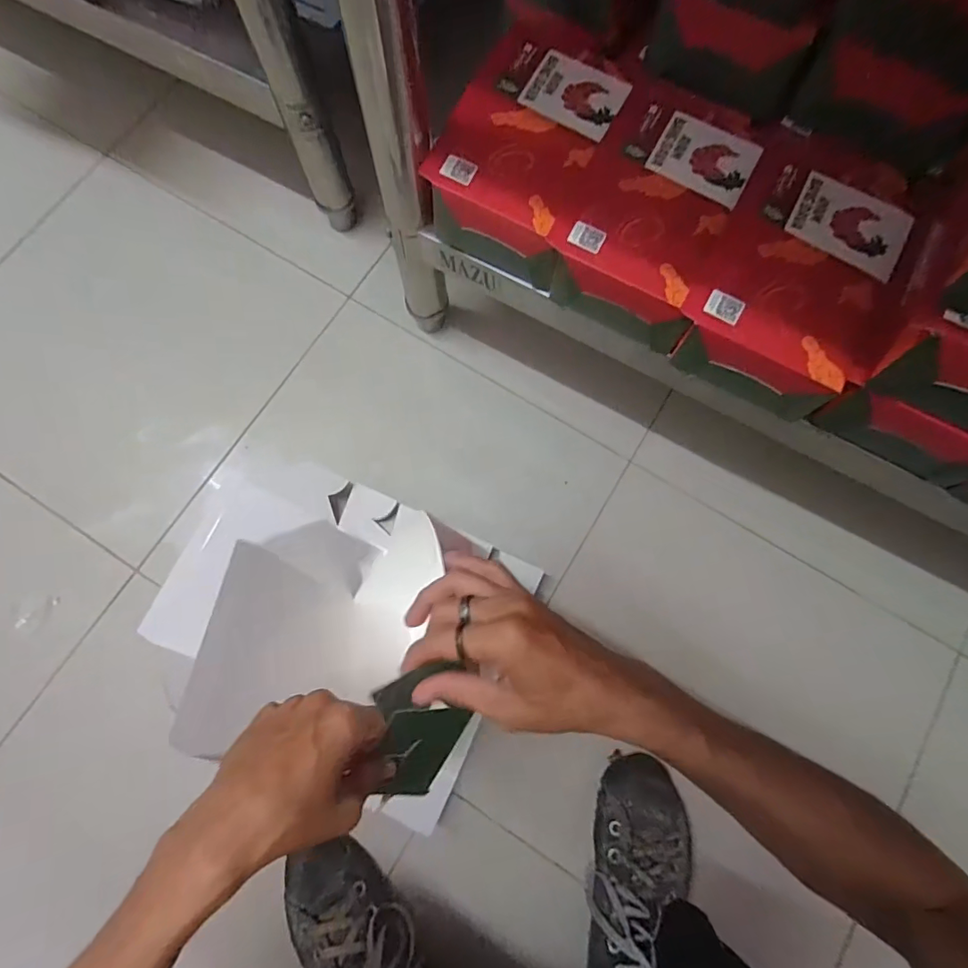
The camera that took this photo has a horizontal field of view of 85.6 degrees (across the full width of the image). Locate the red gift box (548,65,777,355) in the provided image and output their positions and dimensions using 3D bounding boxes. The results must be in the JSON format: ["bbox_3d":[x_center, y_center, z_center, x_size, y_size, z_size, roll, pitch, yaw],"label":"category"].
[{"bbox_3d":[0.138,-0.219,0.423,0.121,0.063,0.198,27,77,5],"label":"red gift box"}]

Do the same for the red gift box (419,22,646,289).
[{"bbox_3d":[0.041,-0.280,0.432,0.115,0.061,0.189,25,77,5],"label":"red gift box"}]

